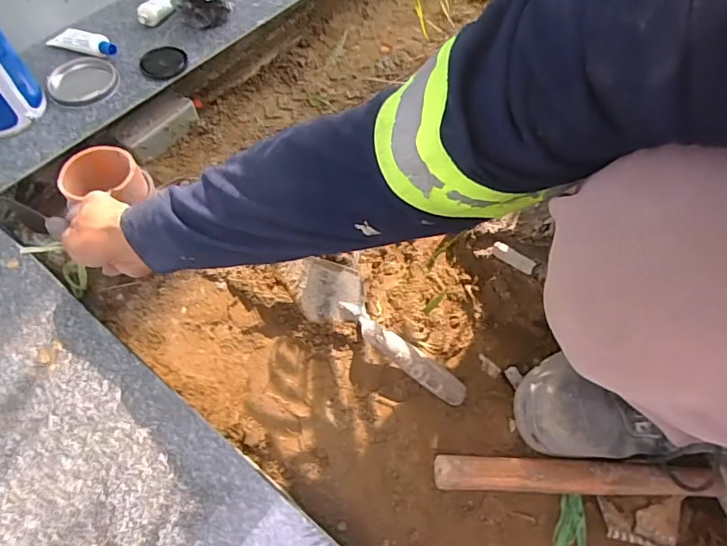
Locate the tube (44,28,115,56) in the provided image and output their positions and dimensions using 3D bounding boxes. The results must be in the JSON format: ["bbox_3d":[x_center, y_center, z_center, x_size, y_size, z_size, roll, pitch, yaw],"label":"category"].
[{"bbox_3d":[-0.400,-0.330,0.687,0.102,0.022,0.032,18,59,11],"label":"tube"}]

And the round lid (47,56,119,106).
[{"bbox_3d":[-0.381,-0.261,0.654,0.084,0.012,0.094,-18,59,-11],"label":"round lid"}]

